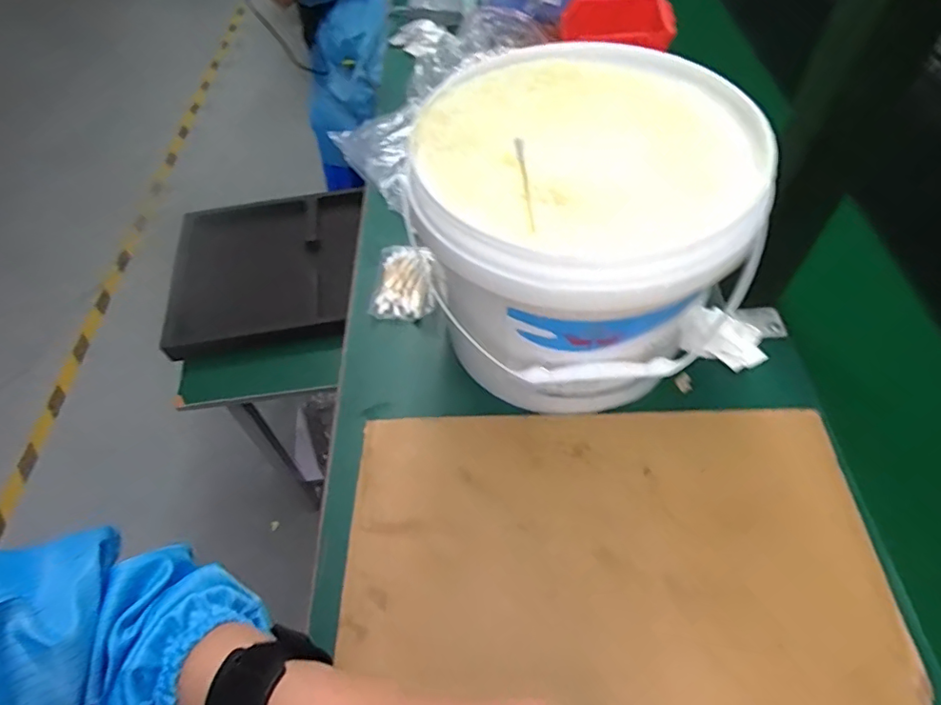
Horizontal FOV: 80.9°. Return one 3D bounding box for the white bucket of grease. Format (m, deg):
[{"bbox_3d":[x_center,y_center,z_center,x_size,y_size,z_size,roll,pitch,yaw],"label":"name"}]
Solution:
[{"bbox_3d":[0.079,-0.084,0.423,0.215,0.182,0.231,-2,54,3],"label":"white bucket of grease"}]

